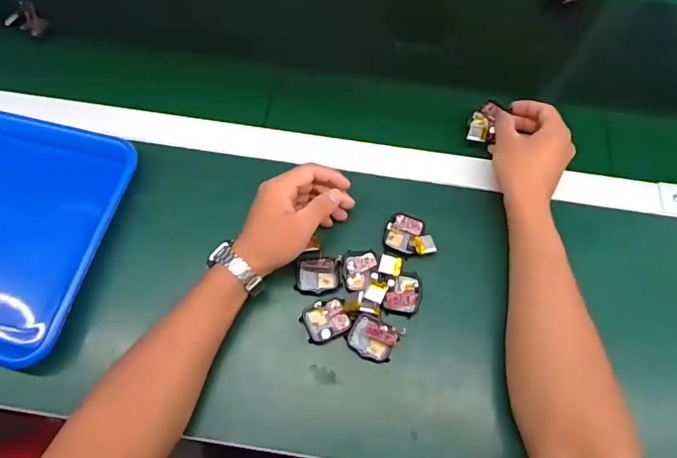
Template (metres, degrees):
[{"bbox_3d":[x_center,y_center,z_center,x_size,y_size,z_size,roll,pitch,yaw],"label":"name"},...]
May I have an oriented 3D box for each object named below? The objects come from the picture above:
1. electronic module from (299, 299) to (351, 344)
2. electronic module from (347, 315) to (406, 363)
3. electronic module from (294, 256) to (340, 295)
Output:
[{"bbox_3d":[-0.013,0.091,0.485,0.044,0.004,0.039,-25,70,-12],"label":"electronic module"},{"bbox_3d":[0.034,0.108,0.477,0.047,0.014,0.038,24,68,9],"label":"electronic module"},{"bbox_3d":[-0.021,0.047,0.502,0.046,0.011,0.036,2,66,-1],"label":"electronic module"}]

